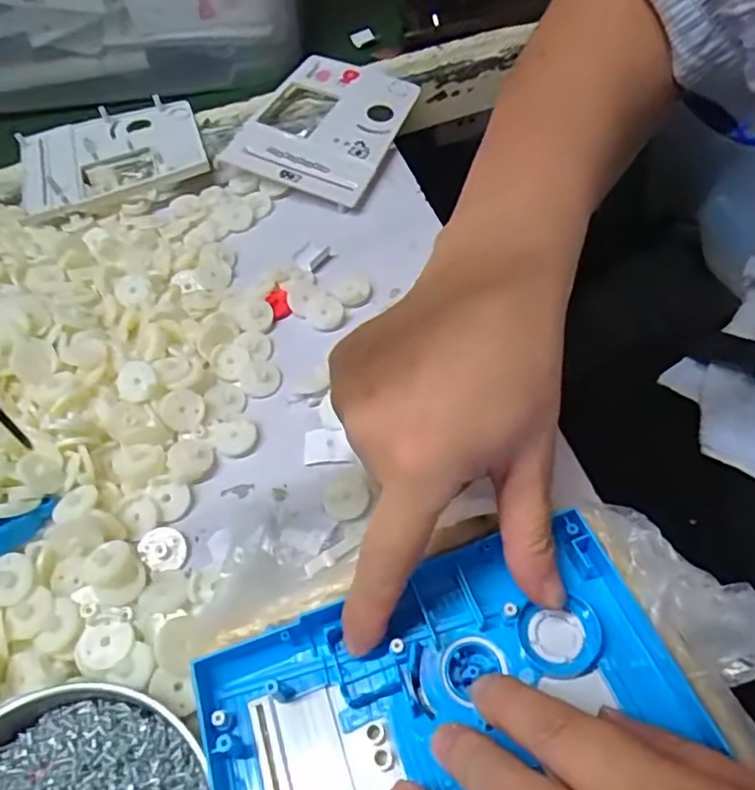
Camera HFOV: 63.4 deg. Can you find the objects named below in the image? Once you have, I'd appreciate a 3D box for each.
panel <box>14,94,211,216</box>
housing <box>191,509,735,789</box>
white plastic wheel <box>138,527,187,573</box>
[{"bbox_3d":[-0.213,-0.190,0.488,0.143,0.019,0.118,-20,54,-6],"label":"panel"},{"bbox_3d":[0.027,0.126,0.209,0.164,0.026,0.131,-16,53,-9],"label":"housing"},{"bbox_3d":[-0.105,0.076,0.301,0.020,0.011,0.020,-4,54,5],"label":"white plastic wheel"}]

